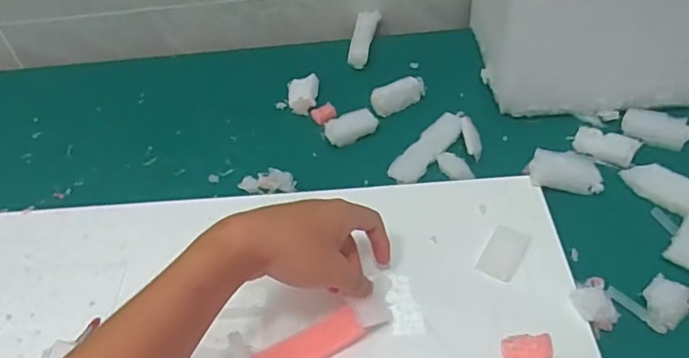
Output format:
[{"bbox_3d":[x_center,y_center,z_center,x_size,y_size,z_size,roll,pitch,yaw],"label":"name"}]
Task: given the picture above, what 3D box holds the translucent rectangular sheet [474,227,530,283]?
[{"bbox_3d":[0.134,0.061,0.463,0.031,0.004,0.052,21,51,25],"label":"translucent rectangular sheet"}]

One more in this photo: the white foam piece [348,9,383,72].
[{"bbox_3d":[0.026,-0.182,0.712,0.028,0.026,0.113,3,46,10],"label":"white foam piece"}]

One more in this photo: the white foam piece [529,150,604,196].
[{"bbox_3d":[0.208,-0.008,0.522,0.063,0.018,0.040,4,46,11],"label":"white foam piece"}]

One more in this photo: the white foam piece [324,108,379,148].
[{"bbox_3d":[0.007,-0.055,0.593,0.057,0.021,0.024,-22,47,-15],"label":"white foam piece"}]

